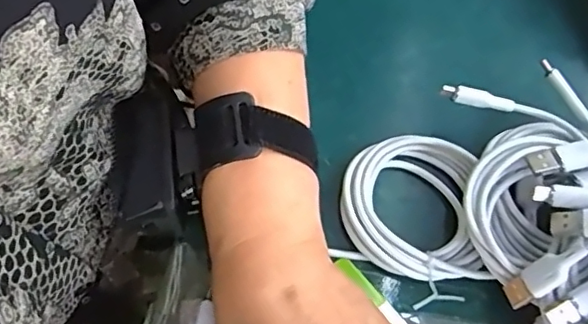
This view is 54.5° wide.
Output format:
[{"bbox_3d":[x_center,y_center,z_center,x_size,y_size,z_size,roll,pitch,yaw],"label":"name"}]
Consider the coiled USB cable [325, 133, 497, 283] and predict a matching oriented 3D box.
[{"bbox_3d":[0.063,0.024,0.313,0.074,0.010,0.078,3,68,2],"label":"coiled USB cable"}]

